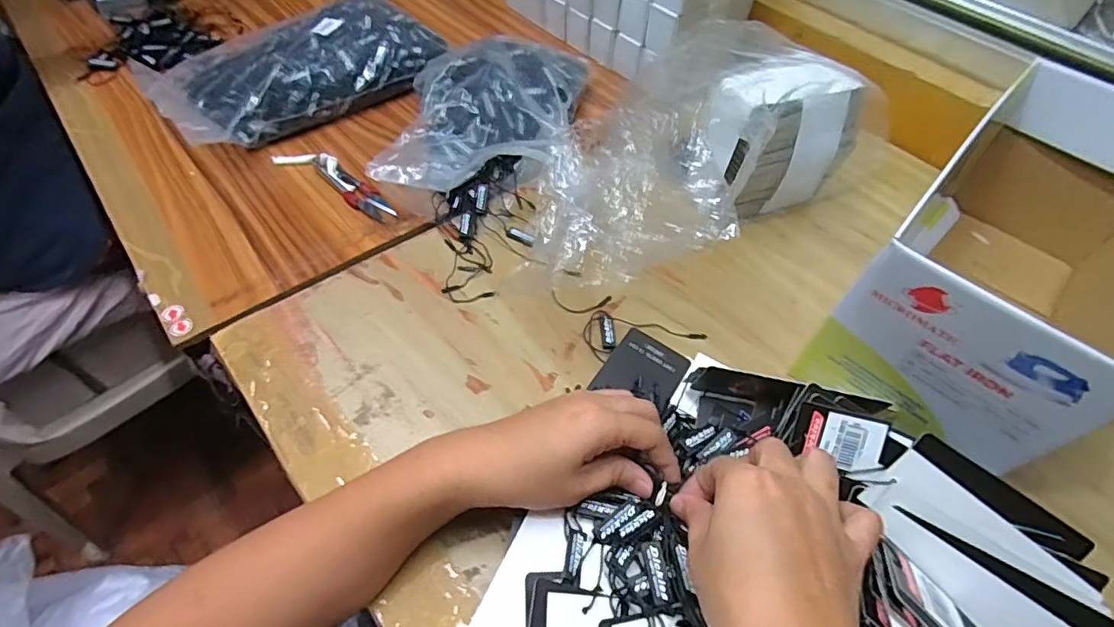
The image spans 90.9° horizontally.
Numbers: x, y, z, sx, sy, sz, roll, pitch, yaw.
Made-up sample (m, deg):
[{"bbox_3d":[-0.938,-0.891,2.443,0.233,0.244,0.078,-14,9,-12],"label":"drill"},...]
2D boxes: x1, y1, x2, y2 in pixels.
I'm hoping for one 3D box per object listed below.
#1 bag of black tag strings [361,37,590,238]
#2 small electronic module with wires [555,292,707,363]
[{"bbox_3d":[-0.065,-0.173,0.498,0.154,0.062,0.241,10,53,5],"label":"bag of black tag strings"},{"bbox_3d":[0.053,0.004,0.401,0.102,0.004,0.061,-7,54,-9],"label":"small electronic module with wires"}]

